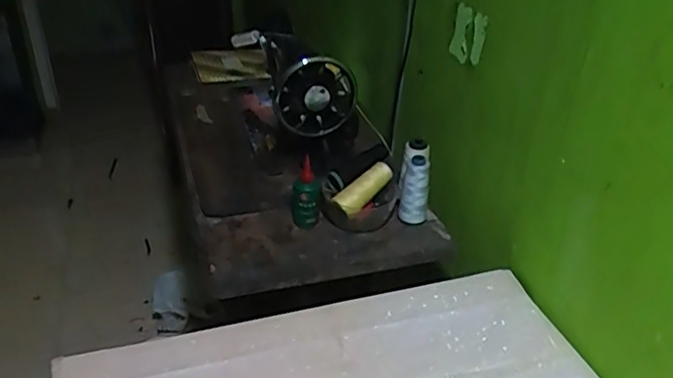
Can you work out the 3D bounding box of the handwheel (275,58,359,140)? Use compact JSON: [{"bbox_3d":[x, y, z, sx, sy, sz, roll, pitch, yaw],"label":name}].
[{"bbox_3d":[-0.035,-0.155,0.991,0.125,0.128,0.053,-13,36,-23],"label":"handwheel"}]

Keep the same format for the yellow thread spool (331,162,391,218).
[{"bbox_3d":[0.047,0.000,0.954,0.110,0.032,0.032,-41,47,-18],"label":"yellow thread spool"}]

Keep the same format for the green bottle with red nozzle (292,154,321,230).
[{"bbox_3d":[-0.048,0.005,0.941,0.046,0.110,0.042,1,31,-1],"label":"green bottle with red nozzle"}]

